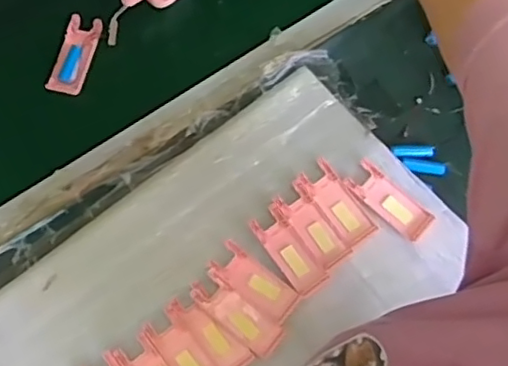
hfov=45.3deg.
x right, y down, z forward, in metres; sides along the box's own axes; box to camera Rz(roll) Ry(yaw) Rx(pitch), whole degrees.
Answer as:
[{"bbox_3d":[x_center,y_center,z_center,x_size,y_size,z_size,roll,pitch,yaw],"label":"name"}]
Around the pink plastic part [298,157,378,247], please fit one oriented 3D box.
[{"bbox_3d":[0.095,0.021,0.690,0.041,0.008,0.099,-34,77,-9],"label":"pink plastic part"}]

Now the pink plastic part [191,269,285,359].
[{"bbox_3d":[-0.016,0.141,0.655,0.102,0.009,0.039,40,78,10],"label":"pink plastic part"}]

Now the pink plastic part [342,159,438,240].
[{"bbox_3d":[0.154,0.020,0.690,0.101,0.010,0.039,42,78,11],"label":"pink plastic part"}]

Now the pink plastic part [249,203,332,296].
[{"bbox_3d":[0.039,0.074,0.676,0.041,0.007,0.099,-35,77,-9],"label":"pink plastic part"}]

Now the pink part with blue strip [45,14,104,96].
[{"bbox_3d":[-0.222,-0.159,0.761,0.043,0.007,0.104,14,74,4],"label":"pink part with blue strip"}]

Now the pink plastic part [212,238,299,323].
[{"bbox_3d":[-0.001,0.110,0.664,0.100,0.006,0.044,39,78,10],"label":"pink plastic part"}]

